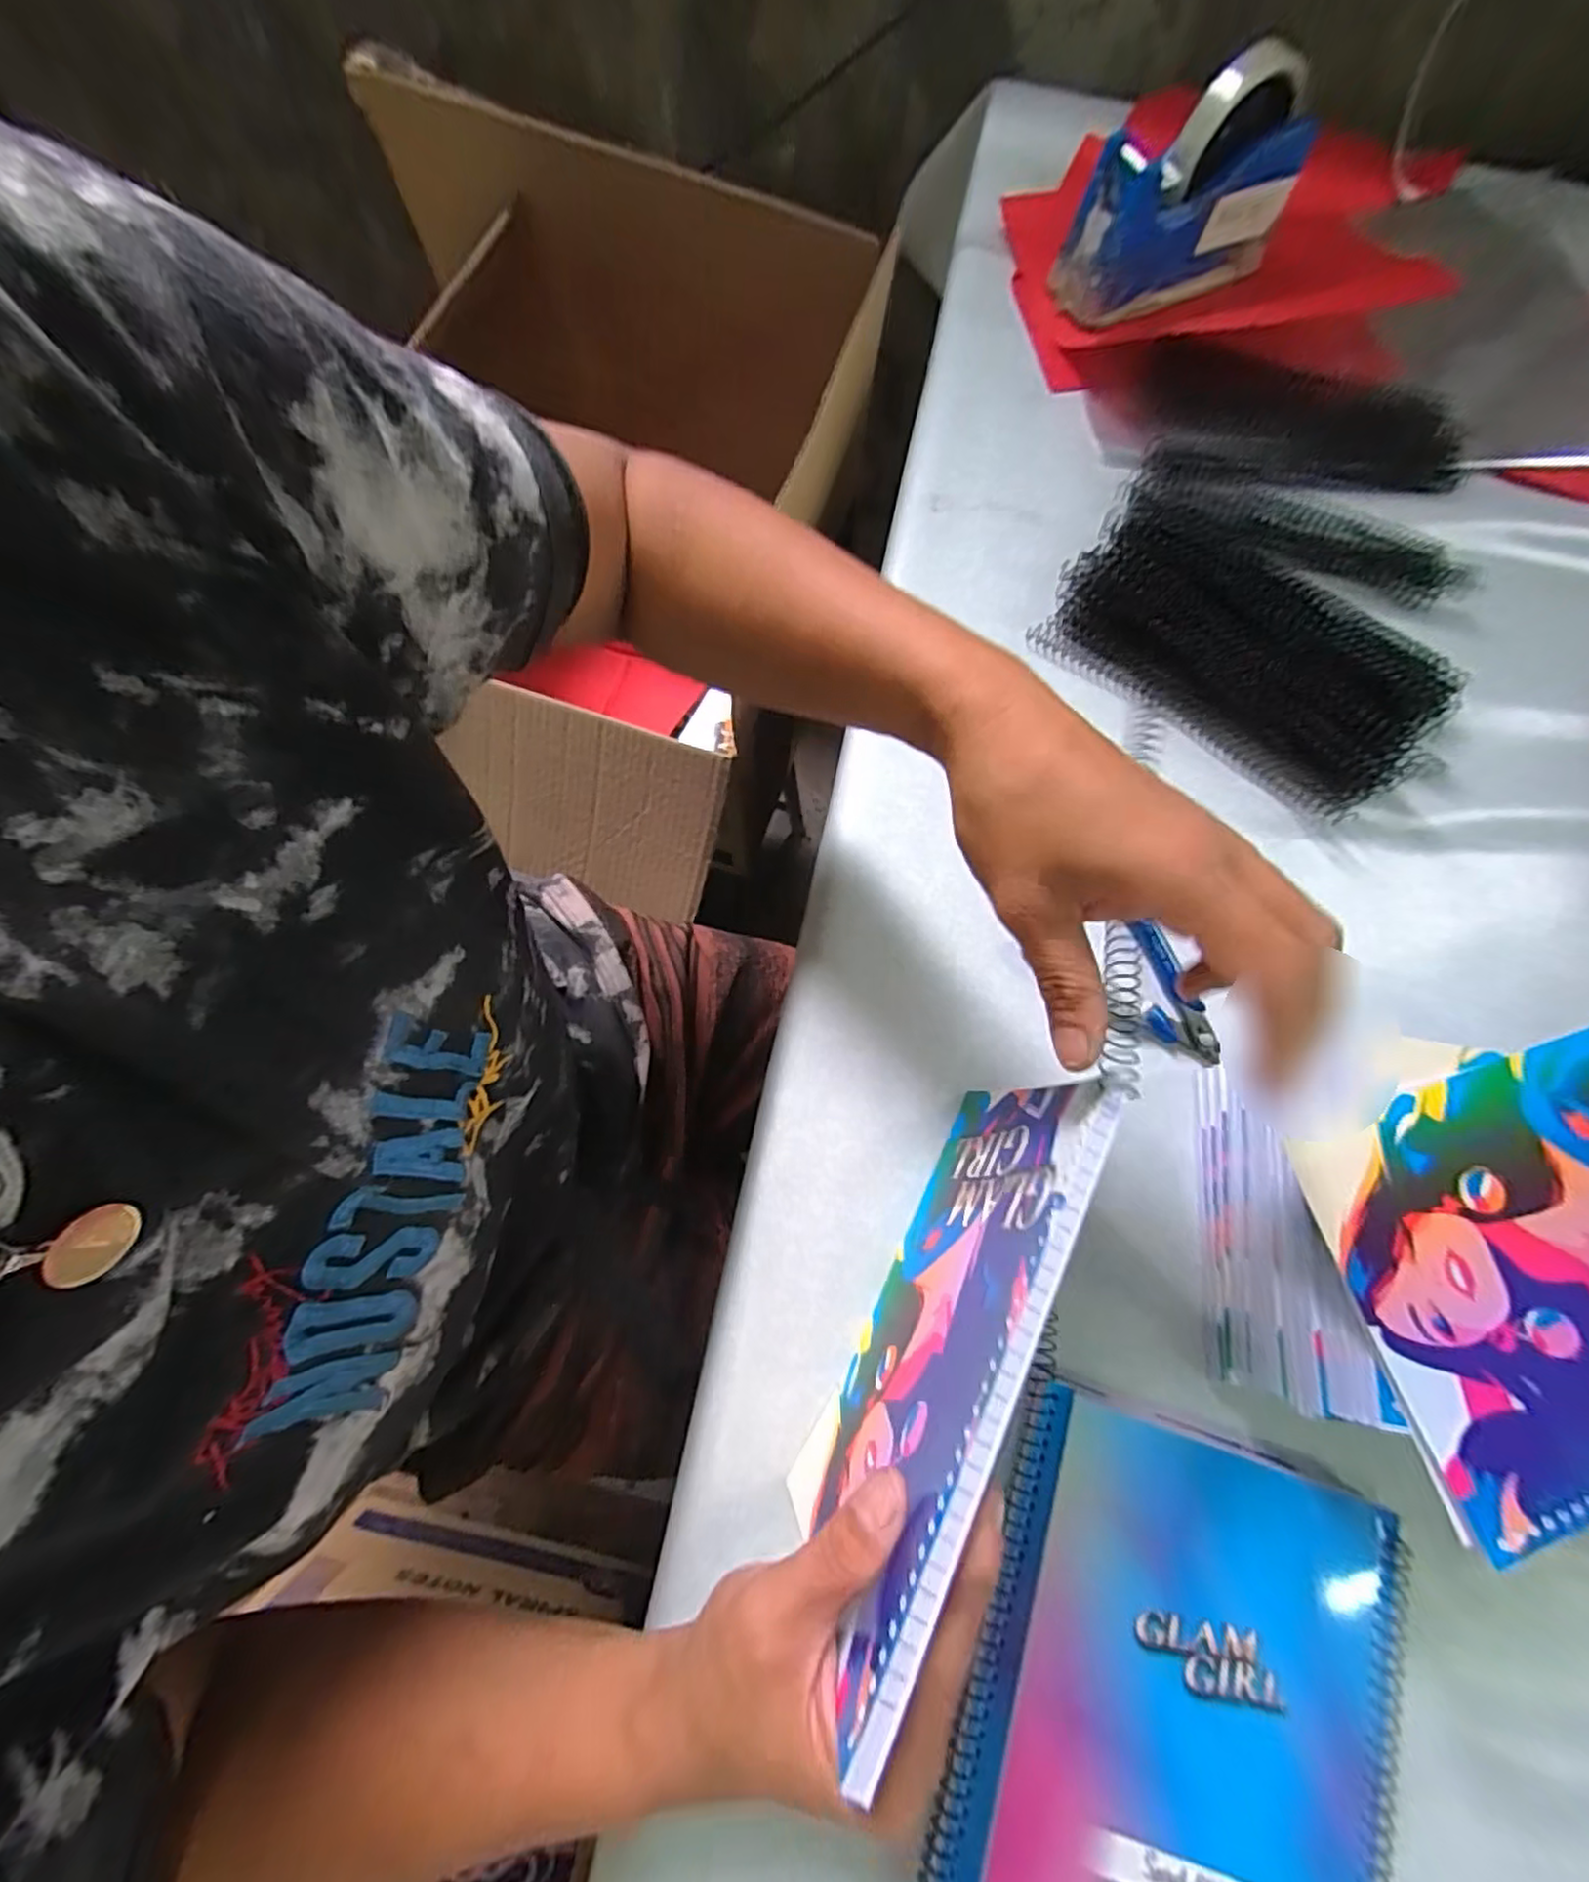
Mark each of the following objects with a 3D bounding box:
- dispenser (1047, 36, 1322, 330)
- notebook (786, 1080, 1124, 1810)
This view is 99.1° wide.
[{"bbox_3d":[0.276,-0.520,0.475,0.154,0.104,0.058,-27,77,-9],"label":"dispenser"},{"bbox_3d":[0.055,0.143,0.260,0.015,0.143,0.189,28,75,6],"label":"notebook"}]

